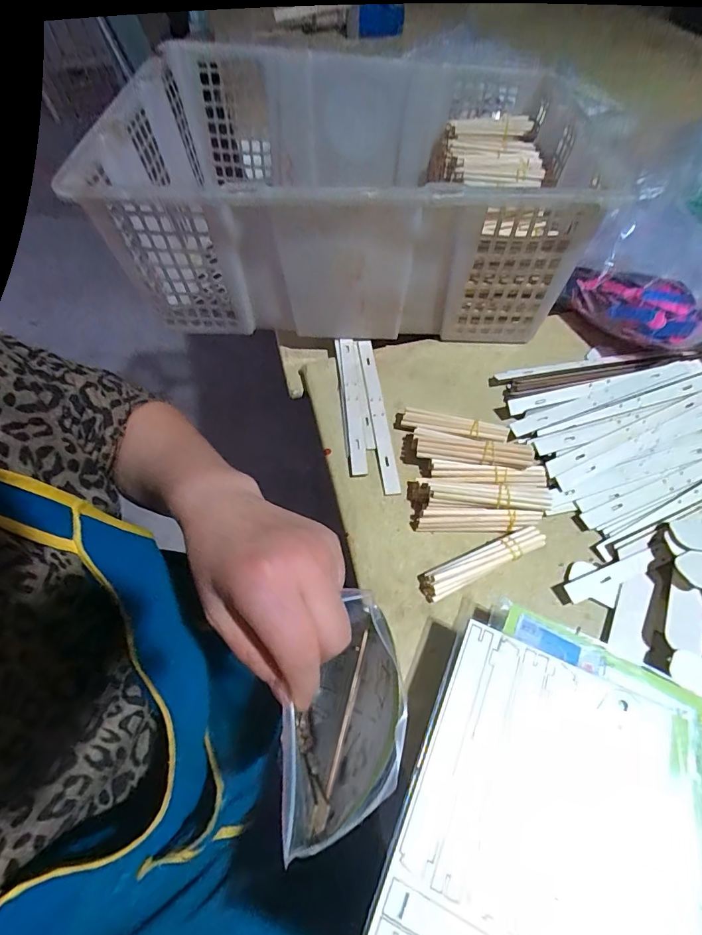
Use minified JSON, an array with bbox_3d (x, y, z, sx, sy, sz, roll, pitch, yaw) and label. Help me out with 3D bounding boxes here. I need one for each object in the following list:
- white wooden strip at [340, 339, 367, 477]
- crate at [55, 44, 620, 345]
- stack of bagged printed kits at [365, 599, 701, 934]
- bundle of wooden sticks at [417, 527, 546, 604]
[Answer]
[{"bbox_3d":[0.002,-0.067,0.453,0.018,0.010,0.170,-5,57,0],"label":"white wooden strip"},{"bbox_3d":[0.004,-0.313,0.512,0.442,0.175,0.350,2,58,5],"label":"crate"},{"bbox_3d":[0.118,0.226,0.239,0.183,0.033,0.257,20,61,15],"label":"stack of bagged printed kits"},{"bbox_3d":[0.105,0.075,0.357,0.104,0.017,0.023,-23,59,-11],"label":"bundle of wooden sticks"}]

